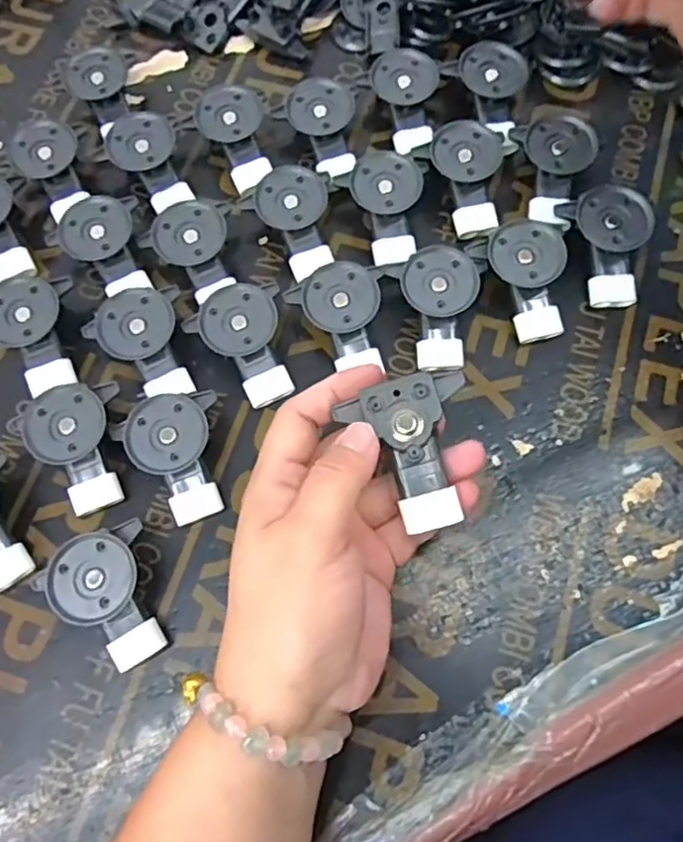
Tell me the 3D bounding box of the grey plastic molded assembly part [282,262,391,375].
[{"bbox_3d":[0.002,-0.058,0.372,0.058,0.030,0.057,-12,71,-2],"label":"grey plastic molded assembly part"}]

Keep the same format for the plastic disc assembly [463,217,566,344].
[{"bbox_3d":[0.106,-0.081,0.372,0.047,0.026,0.067,-19,71,-4],"label":"plastic disc assembly"}]

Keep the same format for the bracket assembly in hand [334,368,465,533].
[{"bbox_3d":[0.035,0.013,0.278,0.050,0.018,0.064,-20,77,-5],"label":"bracket assembly in hand"}]

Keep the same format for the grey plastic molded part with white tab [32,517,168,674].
[{"bbox_3d":[-0.118,0.090,0.320,0.048,0.023,0.066,-21,72,-5],"label":"grey plastic molded part with white tab"}]

